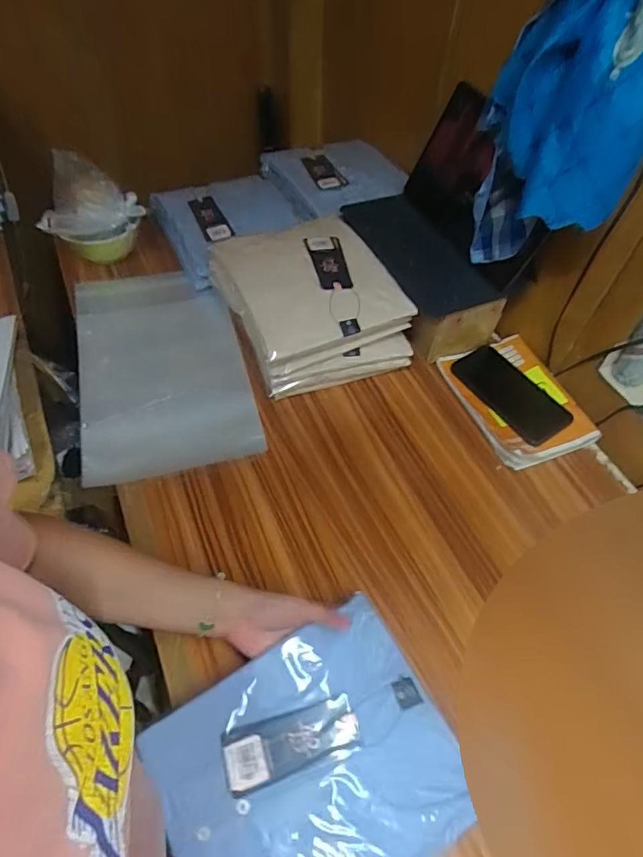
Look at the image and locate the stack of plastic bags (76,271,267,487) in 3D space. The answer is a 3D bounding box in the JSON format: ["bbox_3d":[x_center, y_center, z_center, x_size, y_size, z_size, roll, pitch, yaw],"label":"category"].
[{"bbox_3d":[-0.238,-0.105,0.737,0.227,0.022,0.386,-12,56,-13],"label":"stack of plastic bags"}]

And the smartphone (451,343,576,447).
[{"bbox_3d":[0.270,-0.052,0.723,0.088,0.013,0.173,-31,62,-23],"label":"smartphone"}]

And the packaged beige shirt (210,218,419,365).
[{"bbox_3d":[-0.024,-0.207,0.714,0.211,0.061,0.250,-19,58,-17],"label":"packaged beige shirt"}]

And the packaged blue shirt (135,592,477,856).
[{"bbox_3d":[-0.008,0.301,0.441,0.244,0.019,0.205,-24,60,-20],"label":"packaged blue shirt"}]

